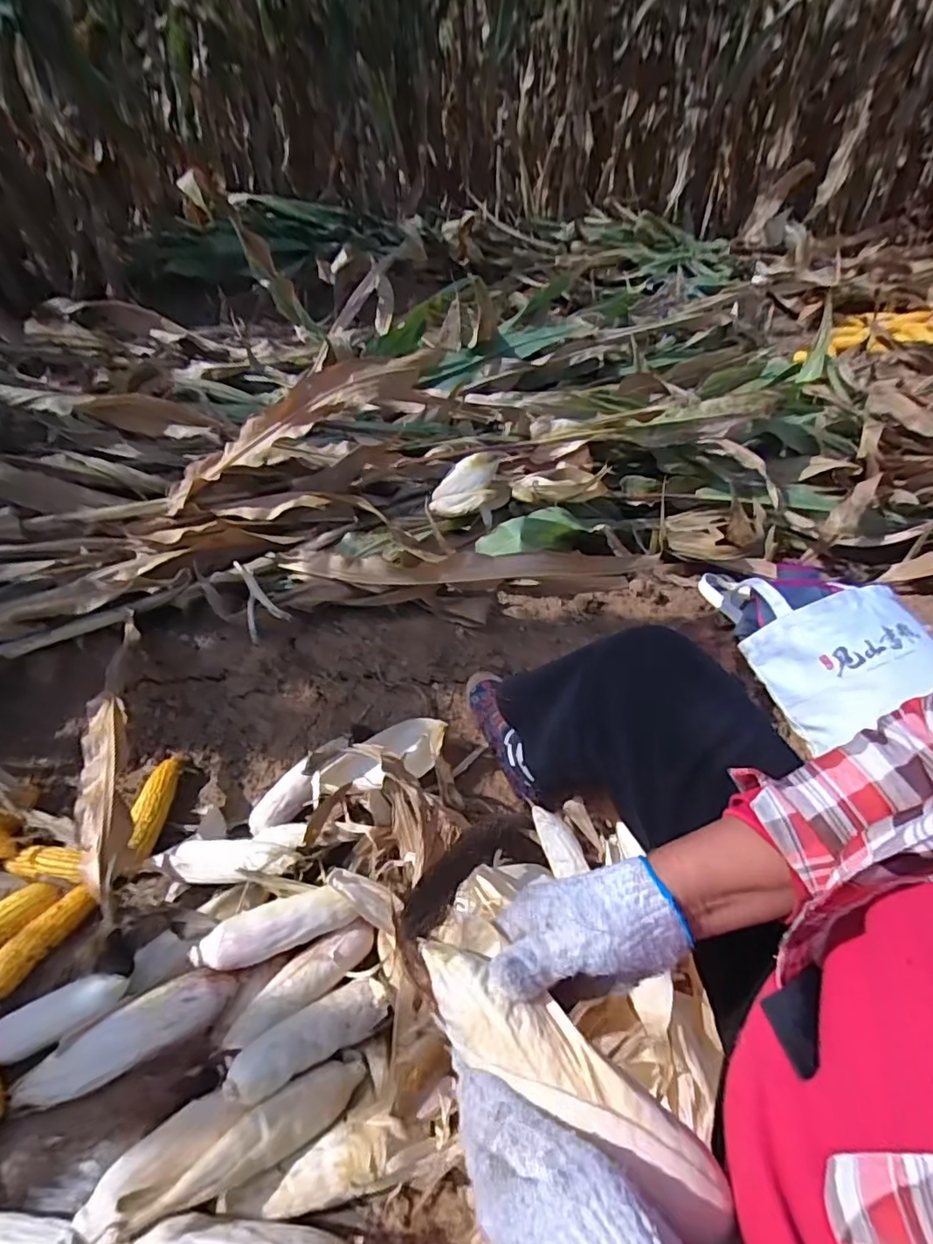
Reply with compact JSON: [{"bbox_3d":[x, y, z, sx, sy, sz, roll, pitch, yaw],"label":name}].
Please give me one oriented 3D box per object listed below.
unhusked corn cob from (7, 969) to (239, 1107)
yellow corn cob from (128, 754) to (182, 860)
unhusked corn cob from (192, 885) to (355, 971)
[{"bbox_3d":[-0.373,0.452,0.621,0.229,0.051,0.054,-16,41,-19],"label":"unhusked corn cob"},{"bbox_3d":[-0.484,0.283,0.877,0.049,0.044,0.183,1,39,1],"label":"yellow corn cob"},{"bbox_3d":[-0.229,0.362,0.674,0.182,0.042,0.051,-15,41,-19],"label":"unhusked corn cob"}]

